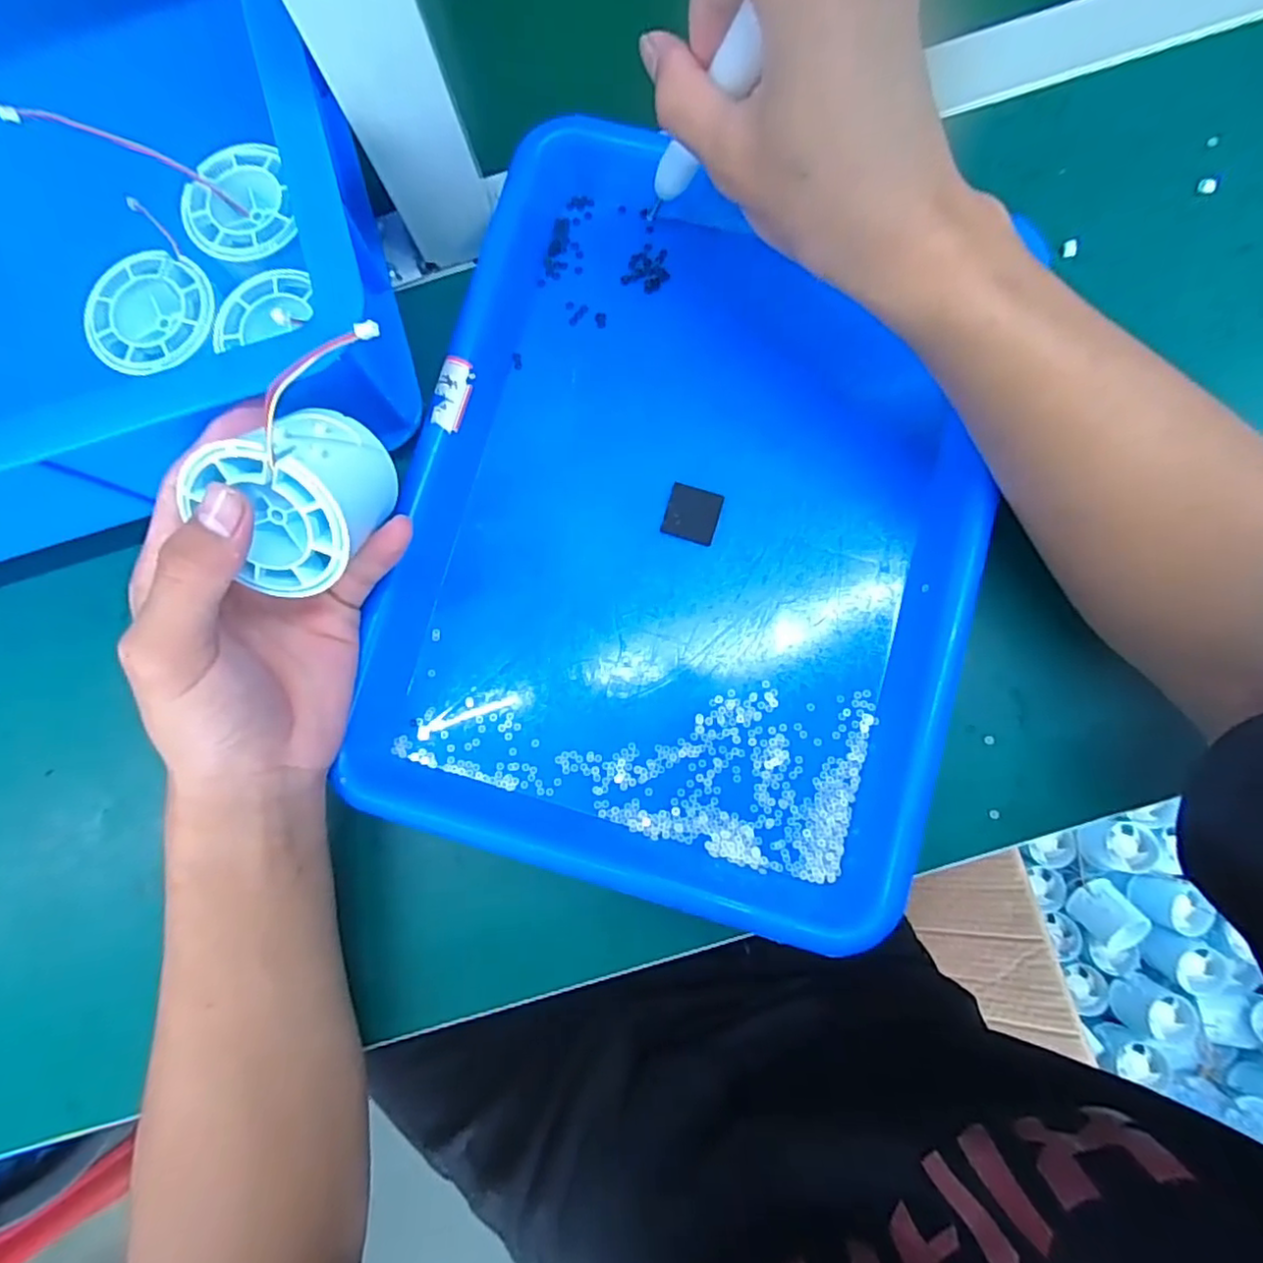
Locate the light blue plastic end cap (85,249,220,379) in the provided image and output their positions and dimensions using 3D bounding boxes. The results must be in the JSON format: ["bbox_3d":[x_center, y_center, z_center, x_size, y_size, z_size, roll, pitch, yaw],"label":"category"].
[{"bbox_3d":[-0.203,-0.134,0.262,0.050,0.010,0.052,0,83,2],"label":"light blue plastic end cap"}]

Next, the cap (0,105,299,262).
[{"bbox_3d":[-0.188,-0.197,0.257,0.094,0.037,0.053,28,85,5],"label":"cap"}]

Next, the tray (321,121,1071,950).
[{"bbox_3d":[0.027,-0.051,0.284,0.246,0.028,0.328,15,85,4],"label":"tray"}]

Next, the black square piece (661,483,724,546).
[{"bbox_3d":[0.029,-0.056,0.294,0.025,0.004,0.025,17,85,4],"label":"black square piece"}]

